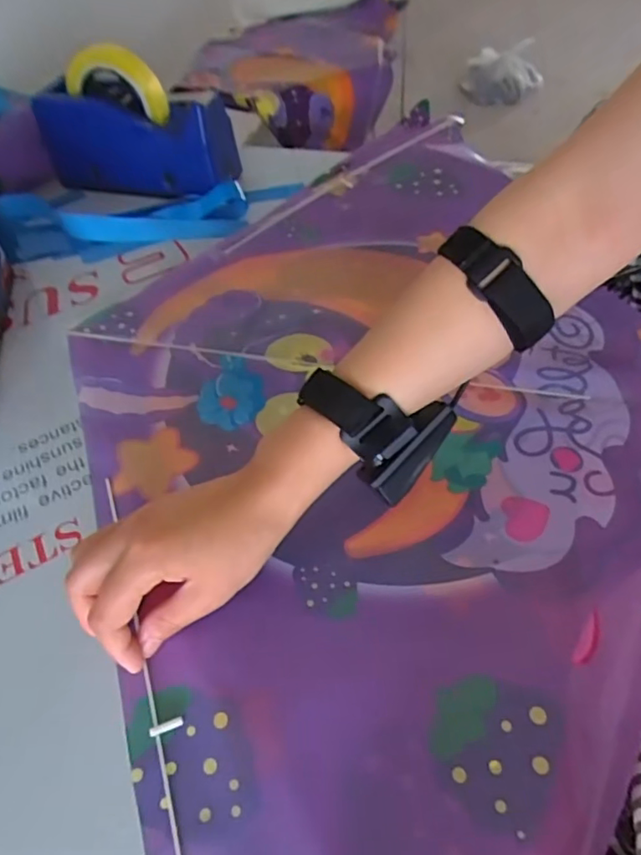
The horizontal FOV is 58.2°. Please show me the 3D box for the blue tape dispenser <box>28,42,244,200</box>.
[{"bbox_3d":[-0.206,-0.326,0.623,0.224,0.124,0.056,12,54,13],"label":"blue tape dispenser"}]

